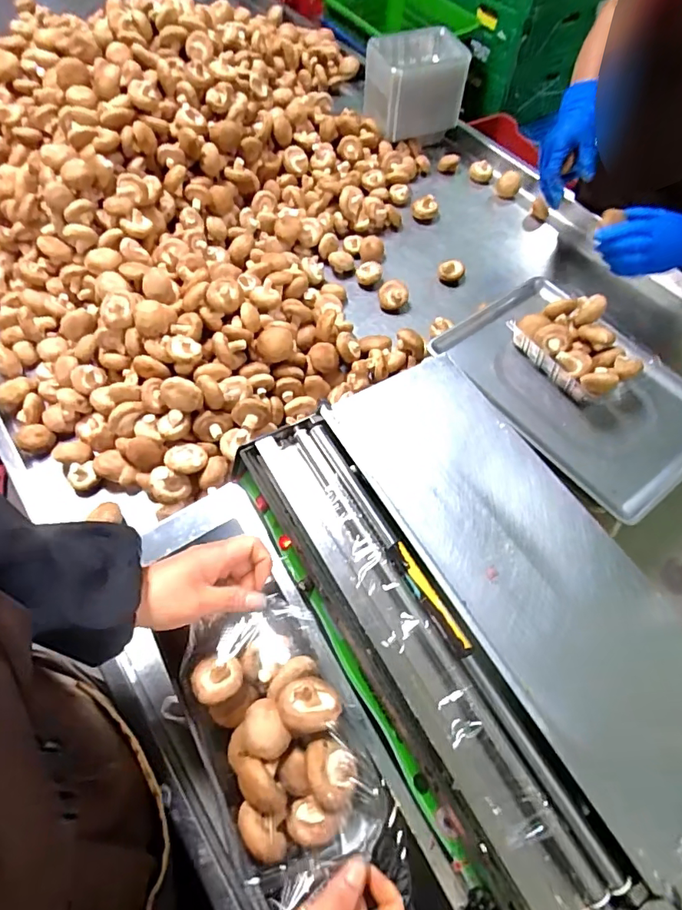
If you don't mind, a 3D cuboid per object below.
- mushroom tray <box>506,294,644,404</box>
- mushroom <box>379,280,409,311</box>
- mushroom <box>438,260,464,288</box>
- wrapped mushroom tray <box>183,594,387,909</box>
[{"bbox_3d":[0.309,-0.140,0.645,0.084,0.075,0.156,-27,65,-16],"label":"mushroom tray"},{"bbox_3d":[0.093,-0.285,0.872,0.053,0.035,0.051,9,61,3],"label":"mushroom"},{"bbox_3d":[0.202,-0.335,0.902,0.047,0.028,0.045,18,62,8],"label":"mushroom"},{"bbox_3d":[-0.053,0.225,0.402,0.119,0.052,0.191,-23,64,-14],"label":"wrapped mushroom tray"}]

